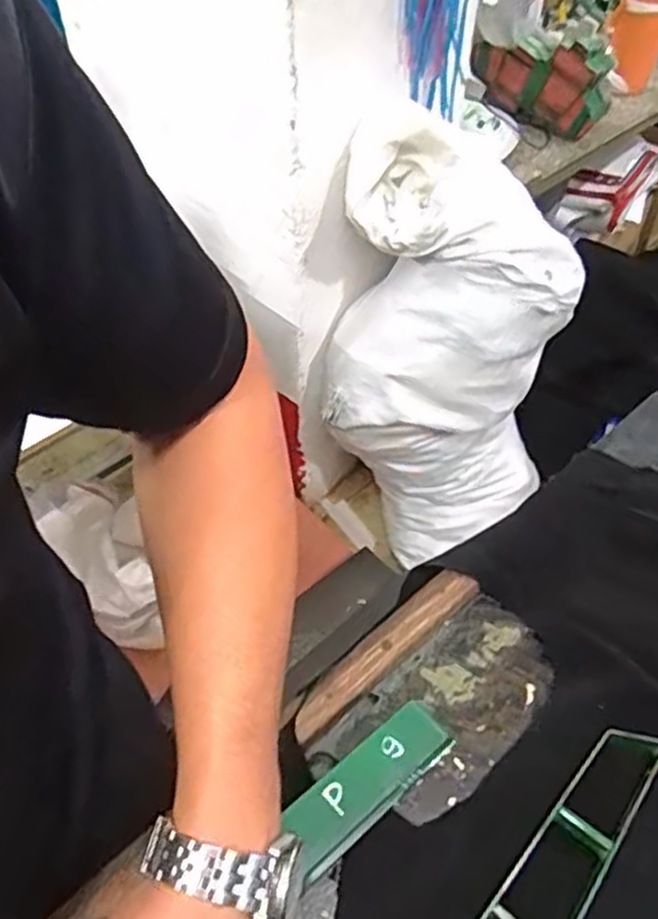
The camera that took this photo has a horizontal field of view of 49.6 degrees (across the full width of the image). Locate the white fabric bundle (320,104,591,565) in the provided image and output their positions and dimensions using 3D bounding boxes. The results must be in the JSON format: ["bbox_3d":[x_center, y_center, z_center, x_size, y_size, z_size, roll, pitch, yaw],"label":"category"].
[{"bbox_3d":[0.250,-0.195,1.489,0.461,0.895,0.368,-26,54,-20],"label":"white fabric bundle"}]

